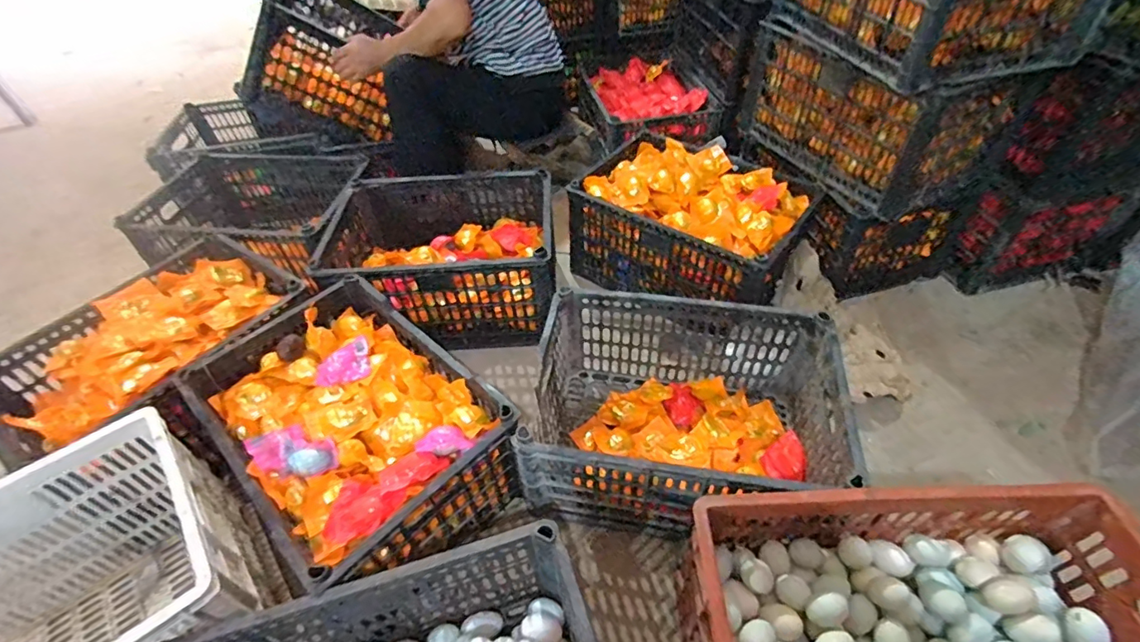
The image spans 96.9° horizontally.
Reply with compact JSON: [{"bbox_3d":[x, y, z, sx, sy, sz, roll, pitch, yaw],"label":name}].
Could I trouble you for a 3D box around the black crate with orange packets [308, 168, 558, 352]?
[{"bbox_3d":[-0.270,-0.131,1.097,0.454,0.230,0.335,-2,47,0],"label":"black crate with orange packets"}]

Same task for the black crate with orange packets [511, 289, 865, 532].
[{"bbox_3d":[0.169,0.147,0.802,0.428,0.224,0.307,6,47,8],"label":"black crate with orange packets"}]

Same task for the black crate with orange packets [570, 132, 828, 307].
[{"bbox_3d":[0.253,-0.199,1.114,0.446,0.227,0.330,28,54,25],"label":"black crate with orange packets"}]

